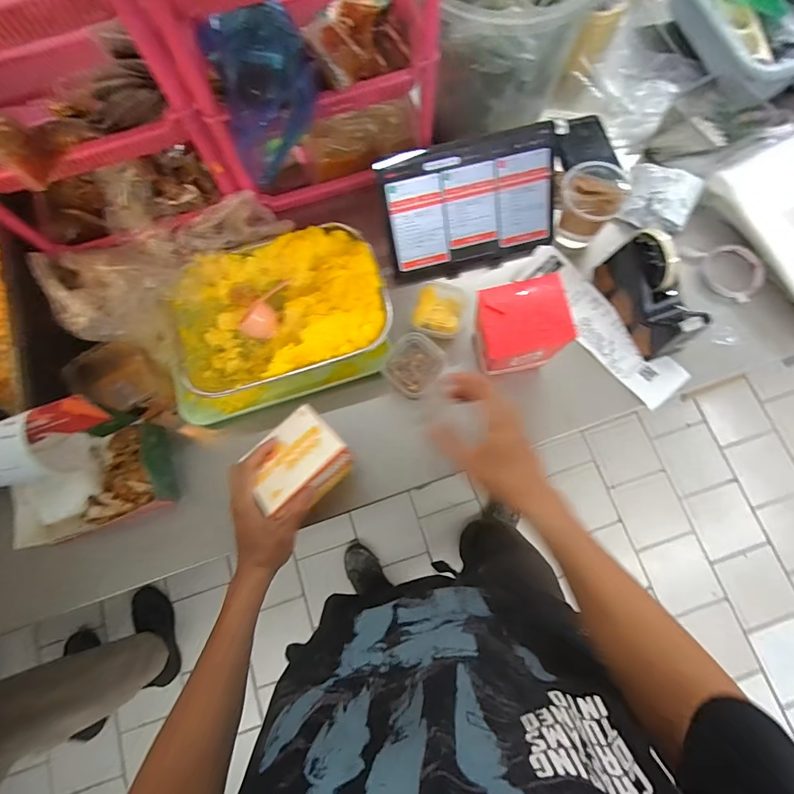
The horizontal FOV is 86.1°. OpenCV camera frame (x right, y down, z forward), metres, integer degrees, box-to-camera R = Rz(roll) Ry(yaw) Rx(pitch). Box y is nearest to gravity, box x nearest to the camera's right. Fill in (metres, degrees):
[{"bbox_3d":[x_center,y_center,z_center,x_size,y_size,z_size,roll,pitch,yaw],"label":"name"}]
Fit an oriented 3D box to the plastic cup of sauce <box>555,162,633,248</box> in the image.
[{"bbox_3d":[0.269,-0.270,0.607,0.081,0.105,0.084,0,75,1],"label":"plastic cup of sauce"}]

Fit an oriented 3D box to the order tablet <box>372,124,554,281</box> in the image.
[{"bbox_3d":[0.107,-0.272,0.618,0.243,0.174,0.025,-14,32,0],"label":"order tablet"}]

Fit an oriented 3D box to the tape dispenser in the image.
[{"bbox_3d":[0.350,-0.142,0.583,0.056,0.097,0.160,-24,76,-5],"label":"tape dispenser"}]

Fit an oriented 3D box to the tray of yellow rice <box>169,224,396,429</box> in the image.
[{"bbox_3d":[-0.173,-0.115,0.623,0.312,0.086,0.229,-19,76,-4],"label":"tray of yellow rice"}]

